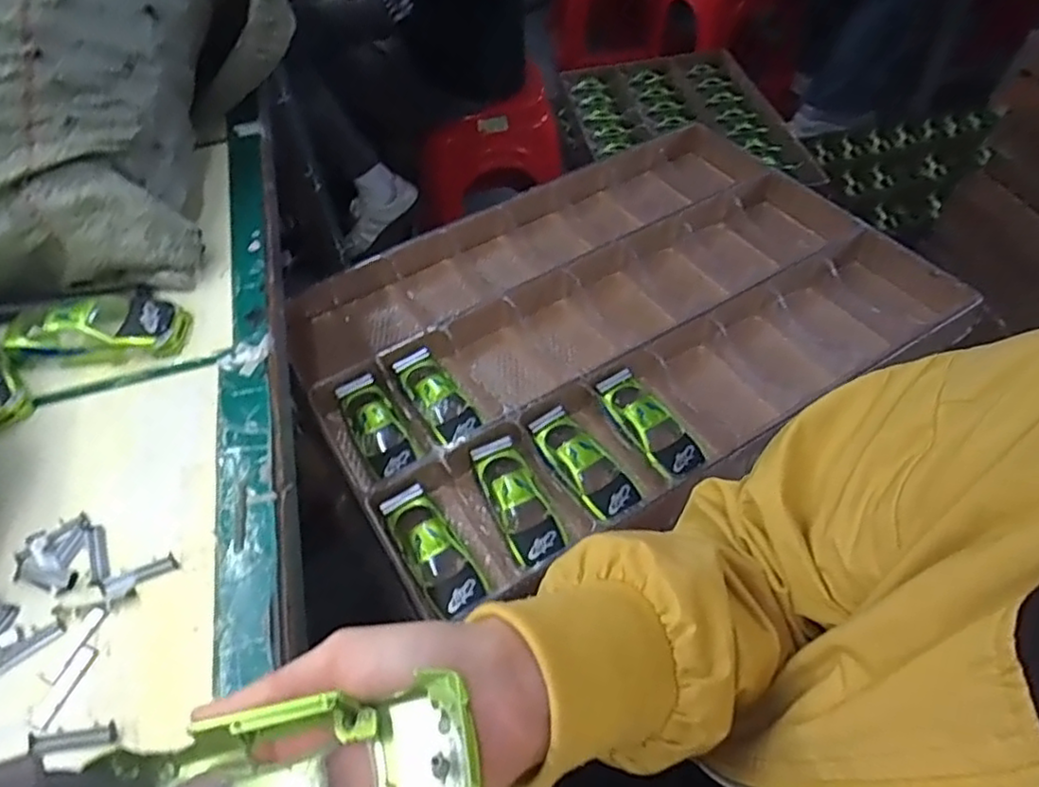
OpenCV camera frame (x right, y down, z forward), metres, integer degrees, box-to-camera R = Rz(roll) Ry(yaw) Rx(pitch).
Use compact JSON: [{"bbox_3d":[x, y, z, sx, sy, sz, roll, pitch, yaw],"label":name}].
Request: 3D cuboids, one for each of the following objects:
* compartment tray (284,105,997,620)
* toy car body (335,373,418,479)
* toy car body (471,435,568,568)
[{"bbox_3d":[0.097,-0.086,0.774,0.633,0.080,0.461,-28,53,-16],"label":"compartment tray"},{"bbox_3d":[-0.145,0.040,0.703,0.046,0.041,0.122,-28,54,-17],"label":"toy car body"},{"bbox_3d":[-0.001,0.101,0.634,0.054,0.038,0.127,-22,52,-12],"label":"toy car body"}]

